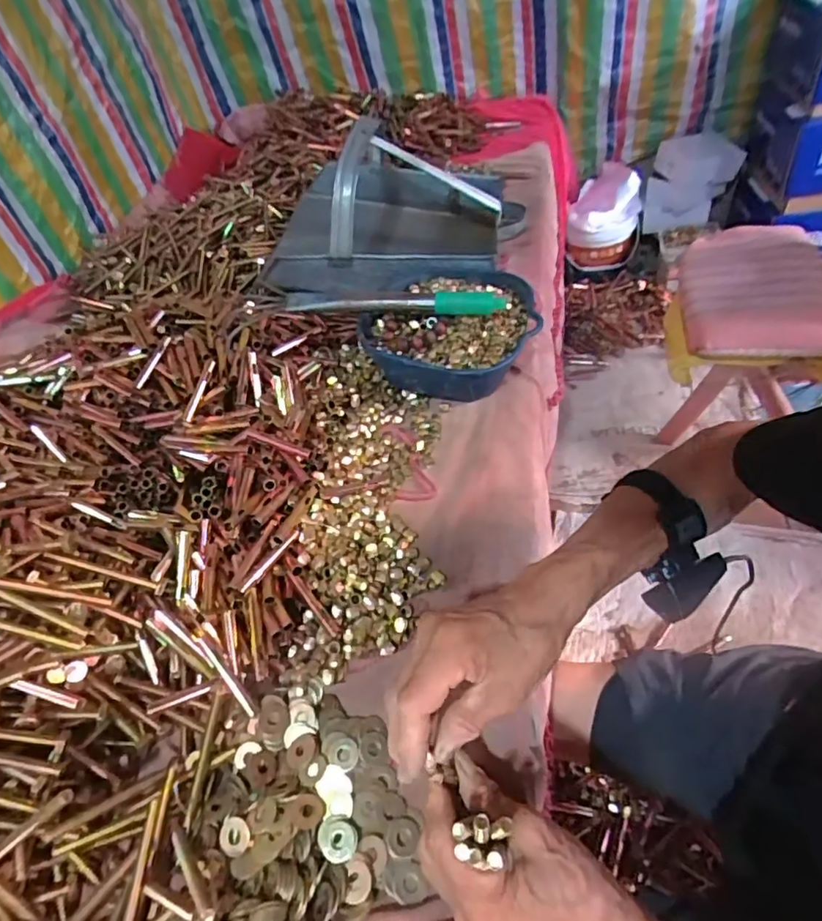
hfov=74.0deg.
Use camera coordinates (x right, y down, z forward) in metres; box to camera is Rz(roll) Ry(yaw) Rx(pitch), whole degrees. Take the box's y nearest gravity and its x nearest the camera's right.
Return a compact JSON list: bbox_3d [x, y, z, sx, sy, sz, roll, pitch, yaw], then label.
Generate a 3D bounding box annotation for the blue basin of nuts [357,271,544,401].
[{"bbox_3d":[0.057,-0.175,0.727,0.206,0.088,0.201,-7,47,8],"label":"blue basin of nuts"}]

